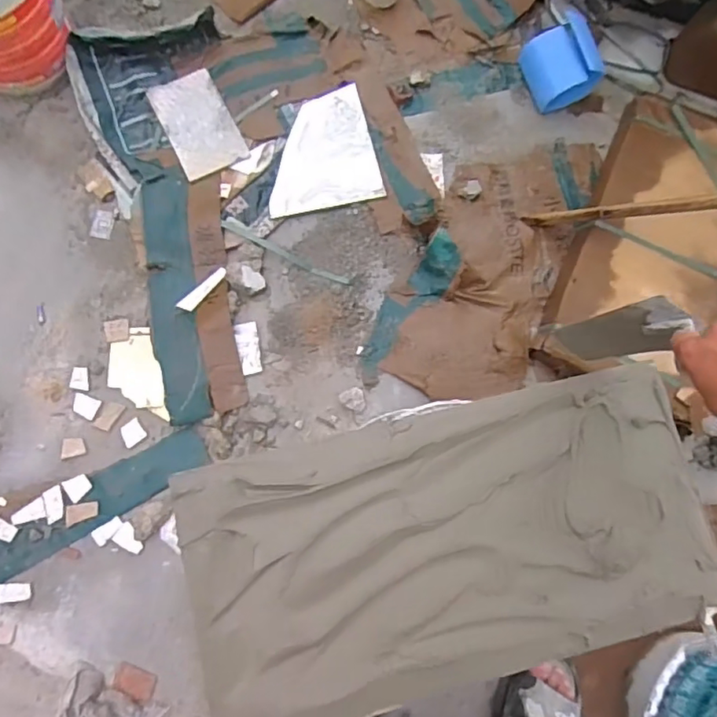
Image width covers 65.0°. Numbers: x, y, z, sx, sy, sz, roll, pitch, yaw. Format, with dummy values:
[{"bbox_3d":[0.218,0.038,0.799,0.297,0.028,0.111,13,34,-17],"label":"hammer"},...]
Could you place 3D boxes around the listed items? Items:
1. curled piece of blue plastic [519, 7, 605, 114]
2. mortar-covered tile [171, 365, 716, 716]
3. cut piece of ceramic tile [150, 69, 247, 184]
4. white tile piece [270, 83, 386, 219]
[{"bbox_3d":[0.436,-0.627,1.205,0.126,0.123,0.153,-19,78,-6],"label":"curled piece of blue plastic"},{"bbox_3d":[0.116,0.211,0.649,0.601,0.025,0.298,-12,82,-8],"label":"mortar-covered tile"},{"bbox_3d":[-0.332,-0.490,1.170,0.134,0.006,0.228,-25,79,-8],"label":"cut piece of ceramic tile"},{"bbox_3d":[-0.085,-0.433,1.176,0.228,0.012,0.250,-12,82,-6],"label":"white tile piece"}]

